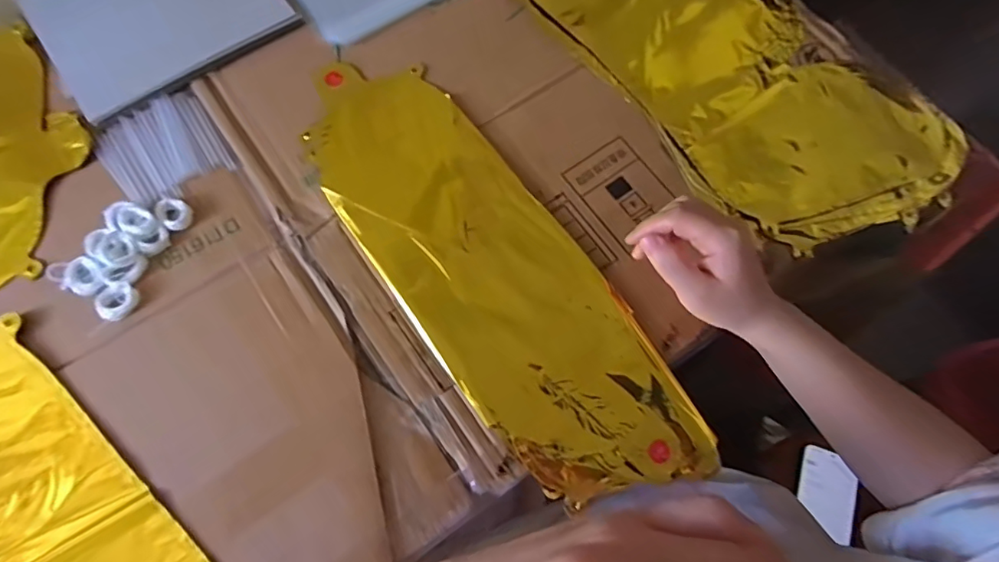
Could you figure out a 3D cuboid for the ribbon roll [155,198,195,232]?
[{"bbox_3d":[-0.252,-0.053,0.420,0.029,0.008,0.023,41,75,10],"label":"ribbon roll"}]

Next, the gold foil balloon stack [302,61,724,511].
[{"bbox_3d":[-0.011,-0.013,0.418,0.134,0.008,0.406,-35,76,-13],"label":"gold foil balloon stack"}]

